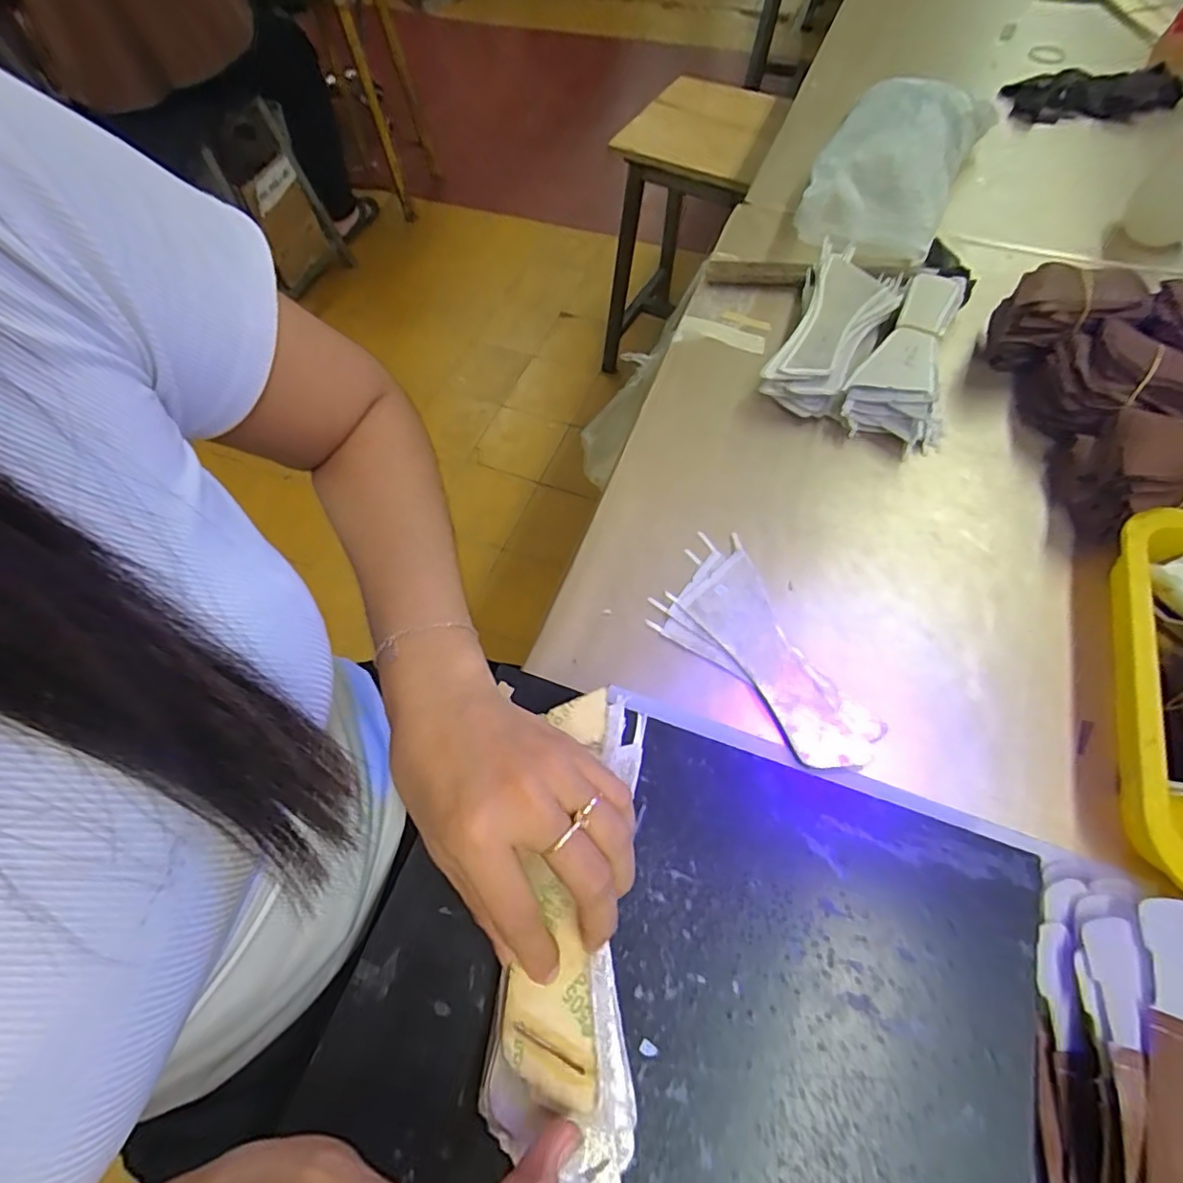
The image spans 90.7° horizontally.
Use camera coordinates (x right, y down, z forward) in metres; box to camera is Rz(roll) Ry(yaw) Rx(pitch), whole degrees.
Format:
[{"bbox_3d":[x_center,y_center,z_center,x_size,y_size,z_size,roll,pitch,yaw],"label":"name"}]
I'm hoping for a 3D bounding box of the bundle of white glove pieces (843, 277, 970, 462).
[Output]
[{"bbox_3d":[0.289,-0.202,0.510,0.084,0.043,0.186,30,67,18],"label":"bundle of white glove pieces"}]

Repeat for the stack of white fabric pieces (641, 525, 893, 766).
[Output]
[{"bbox_3d":[0.120,0.041,0.401,0.083,0.008,0.173,-37,66,-16],"label":"stack of white fabric pieces"}]

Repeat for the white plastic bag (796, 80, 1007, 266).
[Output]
[{"bbox_3d":[0.336,-0.477,0.644,0.147,0.075,0.295,24,65,15],"label":"white plastic bag"}]

